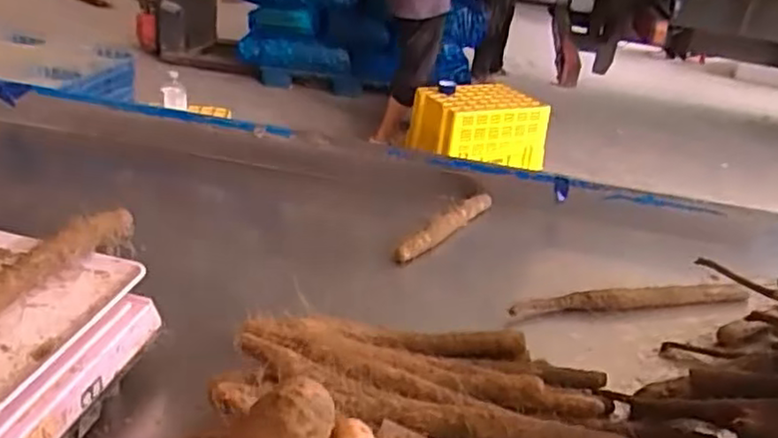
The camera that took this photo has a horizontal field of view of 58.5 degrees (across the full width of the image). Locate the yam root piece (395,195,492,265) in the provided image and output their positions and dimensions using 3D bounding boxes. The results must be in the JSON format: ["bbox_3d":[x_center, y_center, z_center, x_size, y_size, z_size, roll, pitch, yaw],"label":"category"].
[{"bbox_3d":[0.092,0.010,1.108,0.030,0.045,0.268,20,30,26],"label":"yam root piece"}]

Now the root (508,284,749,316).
[{"bbox_3d":[0.345,0.114,0.980,0.384,0.030,0.026,-3,28,-18],"label":"root"}]

